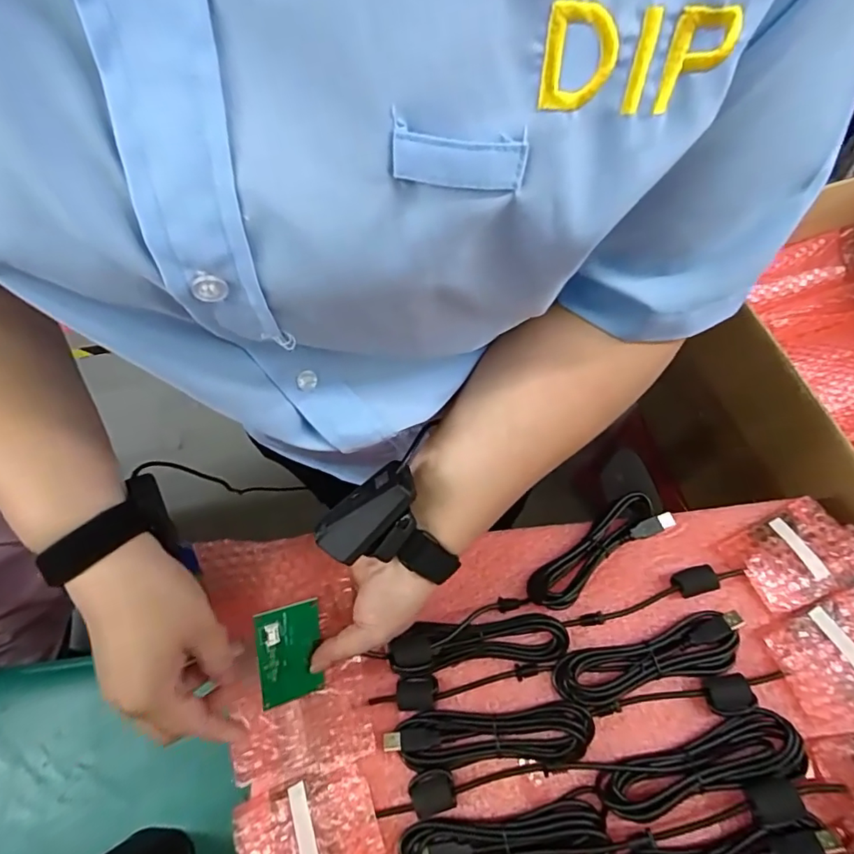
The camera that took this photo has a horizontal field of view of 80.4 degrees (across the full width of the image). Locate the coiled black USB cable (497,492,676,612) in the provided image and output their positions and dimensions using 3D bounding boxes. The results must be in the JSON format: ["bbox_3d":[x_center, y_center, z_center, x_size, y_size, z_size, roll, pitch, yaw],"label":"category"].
[{"bbox_3d":[0.141,0.117,0.448,0.174,0.022,0.043,-32,64,-13],"label":"coiled black USB cable"}]

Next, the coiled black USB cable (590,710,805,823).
[{"bbox_3d":[0.198,0.247,0.368,0.147,0.023,0.043,-14,61,-4],"label":"coiled black USB cable"}]

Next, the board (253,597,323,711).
[{"bbox_3d":[-0.097,0.161,0.361,0.045,0.005,0.067,-7,95,-33],"label":"board"}]

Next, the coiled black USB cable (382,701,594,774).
[{"bbox_3d":[0.047,0.238,0.388,0.154,0.013,0.038,-5,61,1],"label":"coiled black USB cable"}]

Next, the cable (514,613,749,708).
[{"bbox_3d":[0.165,0.188,0.401,0.175,0.020,0.042,-14,61,-4],"label":"cable"}]

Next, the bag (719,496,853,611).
[{"bbox_3d":[0.314,0.106,0.425,0.096,0.020,0.069,-26,63,-10],"label":"bag"}]

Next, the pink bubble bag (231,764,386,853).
[{"bbox_3d":[-0.087,0.297,0.369,0.098,0.025,0.068,-20,62,-7],"label":"pink bubble bag"}]

